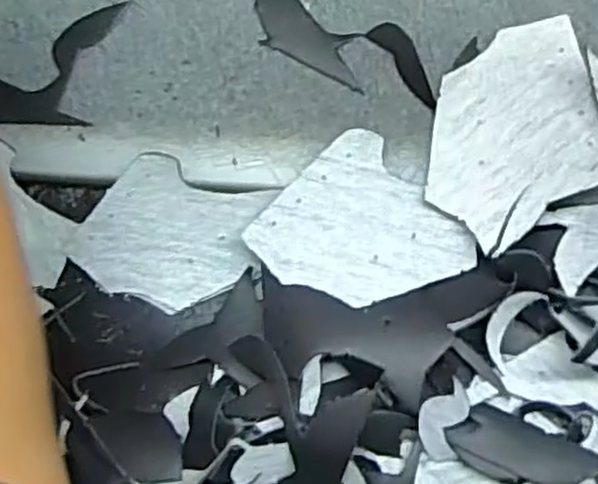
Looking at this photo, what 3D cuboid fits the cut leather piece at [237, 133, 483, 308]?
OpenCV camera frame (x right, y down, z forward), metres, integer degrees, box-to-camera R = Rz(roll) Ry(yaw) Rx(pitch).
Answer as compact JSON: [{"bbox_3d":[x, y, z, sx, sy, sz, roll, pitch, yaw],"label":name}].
[{"bbox_3d":[0.035,-0.001,0.443,0.097,0.009,0.104,-44,81,1],"label":"cut leather piece"}]

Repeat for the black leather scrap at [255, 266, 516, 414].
[{"bbox_3d":[0.049,0.055,0.435,0.138,0.017,0.083,-4,83,6],"label":"black leather scrap"}]

